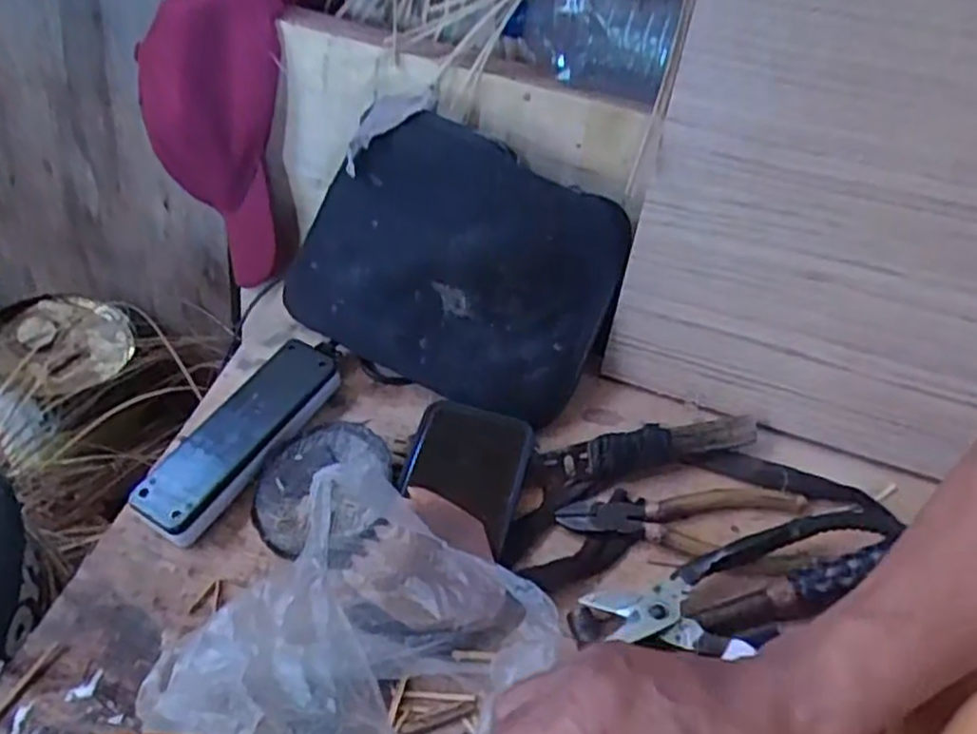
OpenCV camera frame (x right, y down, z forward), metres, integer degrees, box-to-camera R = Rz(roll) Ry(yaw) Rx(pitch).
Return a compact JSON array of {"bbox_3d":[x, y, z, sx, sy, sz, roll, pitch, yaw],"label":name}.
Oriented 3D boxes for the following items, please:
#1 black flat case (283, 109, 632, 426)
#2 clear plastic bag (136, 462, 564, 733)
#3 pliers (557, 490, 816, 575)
[{"bbox_3d":[-0.030,-0.079,0.565,0.244,0.184,0.053,22,13,8],"label":"black flat case"},{"bbox_3d":[-0.071,0.153,0.417,0.165,0.079,0.167,30,57,21],"label":"clear plastic bag"},{"bbox_3d":[0.132,0.107,0.512,0.165,0.012,0.058,2,52,0],"label":"pliers"}]

